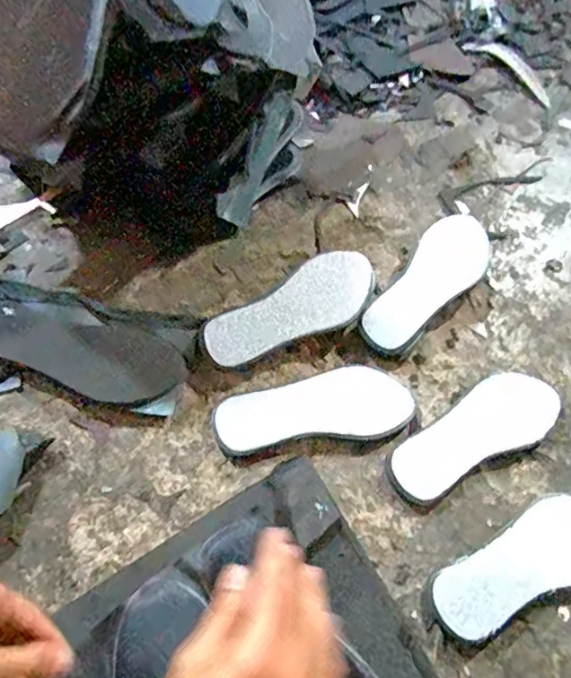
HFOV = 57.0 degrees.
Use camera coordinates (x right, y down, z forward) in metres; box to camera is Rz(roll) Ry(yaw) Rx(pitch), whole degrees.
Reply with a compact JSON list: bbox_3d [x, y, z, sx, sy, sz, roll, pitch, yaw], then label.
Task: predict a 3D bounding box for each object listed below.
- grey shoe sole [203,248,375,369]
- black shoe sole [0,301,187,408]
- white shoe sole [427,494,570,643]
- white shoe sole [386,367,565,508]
[{"bbox_3d":[0.012,-0.035,0.640,0.229,0.026,0.085,-30,71,-20],"label":"grey shoe sole"},{"bbox_3d":[-0.240,0.019,0.608,0.242,0.026,0.090,12,62,-2],"label":"black shoe sole"},{"bbox_3d":[0.250,0.229,0.542,0.221,0.024,0.082,-19,67,-16],"label":"white shoe sole"},{"bbox_3d":[0.217,0.109,0.609,0.224,0.030,0.083,-27,70,-14],"label":"white shoe sole"}]

